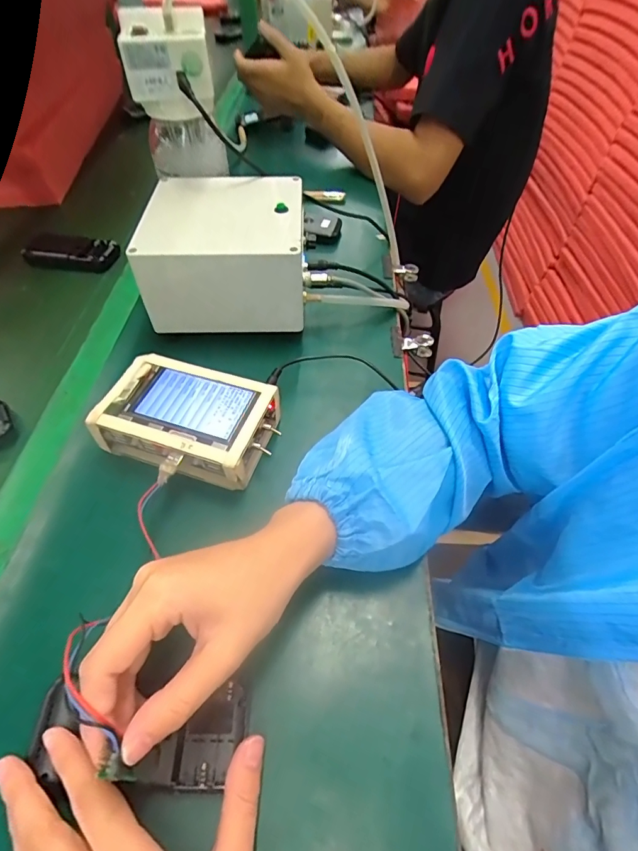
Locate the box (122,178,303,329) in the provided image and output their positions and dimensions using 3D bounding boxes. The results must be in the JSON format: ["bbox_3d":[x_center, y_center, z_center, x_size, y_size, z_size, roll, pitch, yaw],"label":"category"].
[{"bbox_3d":[-0.095,-0.186,0.473,0.163,0.098,0.159,2,52,0],"label":"box"}]

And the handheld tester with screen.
[{"bbox_3d":[-0.111,0.001,0.379,0.145,0.049,0.101,16,53,11],"label":"handheld tester with screen"}]

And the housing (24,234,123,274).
[{"bbox_3d":[-0.330,-0.231,0.577,0.125,0.022,0.061,12,52,8],"label":"housing"}]

